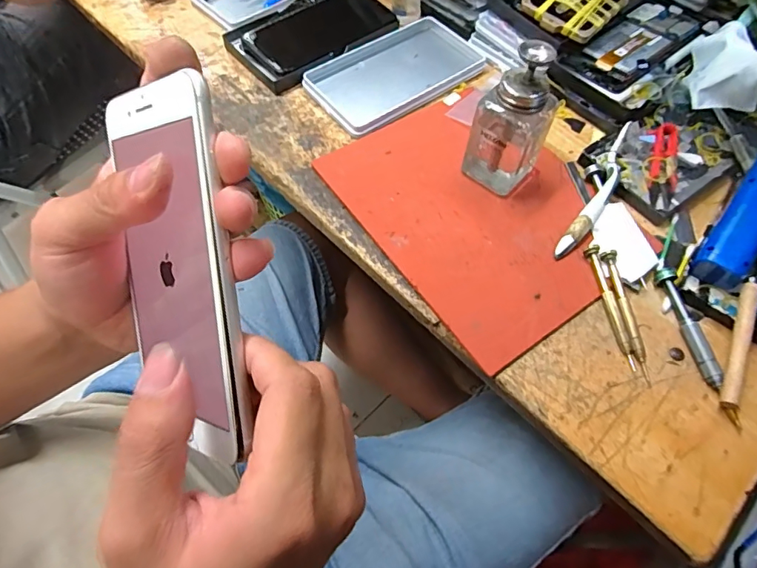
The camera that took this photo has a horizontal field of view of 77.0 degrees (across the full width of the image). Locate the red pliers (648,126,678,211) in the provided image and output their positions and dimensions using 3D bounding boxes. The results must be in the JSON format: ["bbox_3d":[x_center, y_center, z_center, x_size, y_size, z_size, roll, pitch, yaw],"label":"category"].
[{"bbox_3d":[0.273,-0.113,0.455,0.023,0.011,0.106,16,62,7],"label":"red pliers"}]

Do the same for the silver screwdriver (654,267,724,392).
[{"bbox_3d":[0.242,0.034,0.372,0.014,0.014,0.099,-8,61,-5],"label":"silver screwdriver"}]

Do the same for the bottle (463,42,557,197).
[{"bbox_3d":[0.114,-0.140,0.401,0.060,0.123,0.056,23,63,11],"label":"bottle"}]

